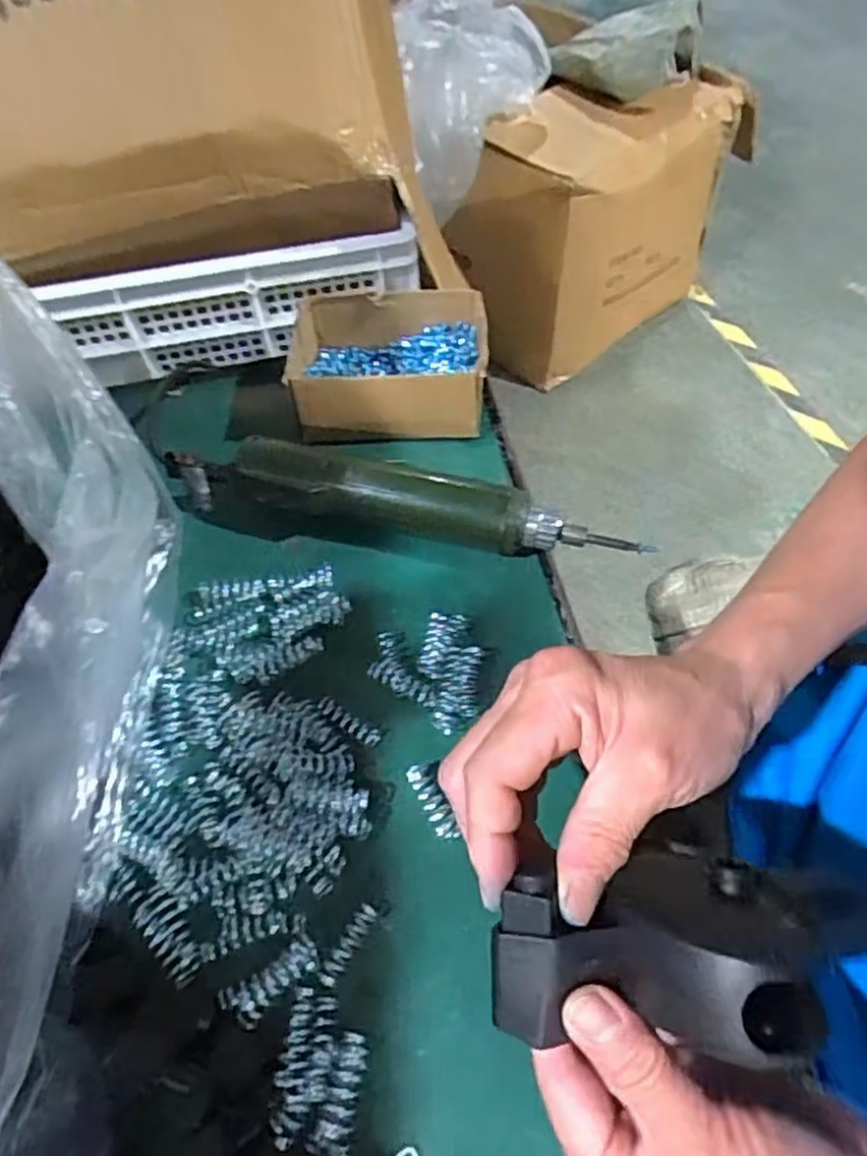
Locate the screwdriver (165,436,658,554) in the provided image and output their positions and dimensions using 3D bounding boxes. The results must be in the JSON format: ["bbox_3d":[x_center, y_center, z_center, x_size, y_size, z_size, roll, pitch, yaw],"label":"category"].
[{"bbox_3d":[-0.018,-0.050,0.462,0.288,0.045,0.052,6,55,4],"label":"screwdriver"}]

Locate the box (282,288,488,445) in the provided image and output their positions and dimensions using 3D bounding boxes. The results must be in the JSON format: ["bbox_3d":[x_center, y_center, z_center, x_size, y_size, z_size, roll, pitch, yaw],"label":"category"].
[{"bbox_3d":[-0.030,-0.151,0.520,0.132,0.054,0.099,-3,55,-2],"label":"box"}]

